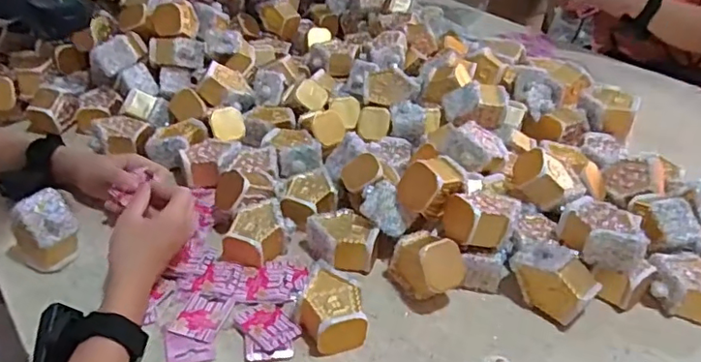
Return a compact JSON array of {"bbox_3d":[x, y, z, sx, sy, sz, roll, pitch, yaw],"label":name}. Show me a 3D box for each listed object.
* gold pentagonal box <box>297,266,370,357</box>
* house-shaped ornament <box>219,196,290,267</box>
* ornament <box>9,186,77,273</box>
[{"bbox_3d":[-0.020,0.126,0.559,0.058,0.036,0.085,-8,36,-15],"label":"gold pentagonal box"},{"bbox_3d":[-0.107,0.059,0.647,0.064,0.037,0.081,13,36,15],"label":"house-shaped ornament"},{"bbox_3d":[-0.345,0.052,0.621,0.066,0.080,0.077,-21,41,-30],"label":"ornament"}]

